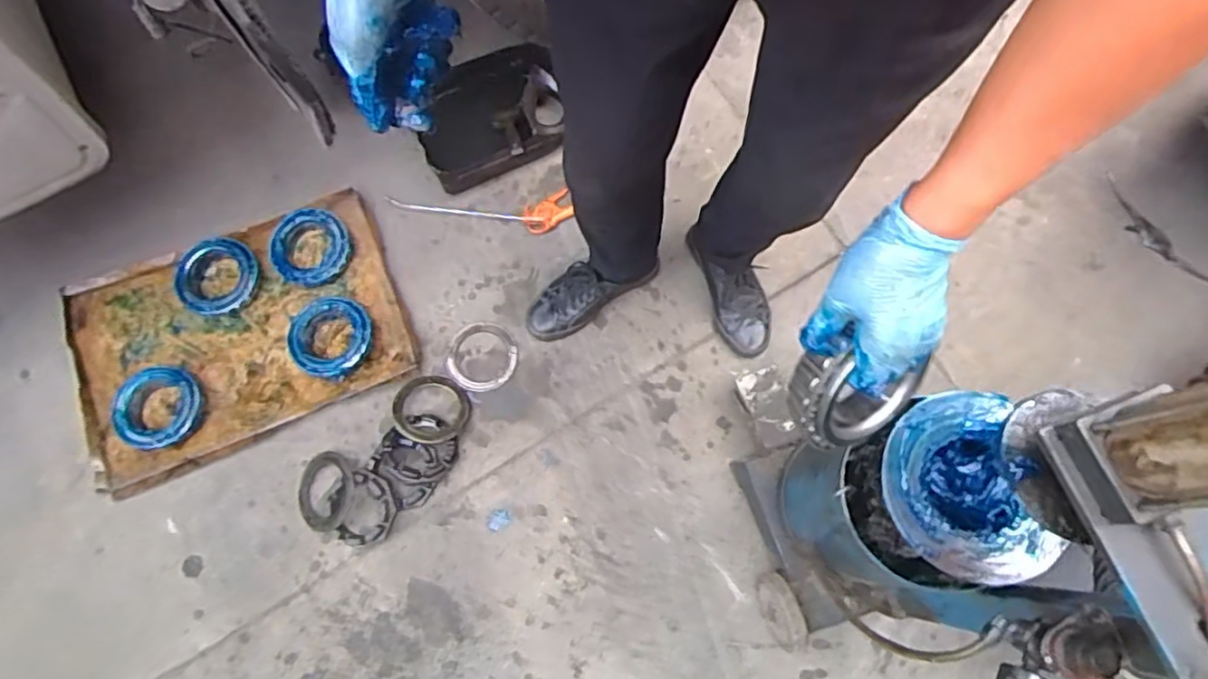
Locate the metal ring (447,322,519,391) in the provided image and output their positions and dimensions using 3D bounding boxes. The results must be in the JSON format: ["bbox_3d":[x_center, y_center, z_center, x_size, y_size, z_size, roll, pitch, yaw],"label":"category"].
[{"bbox_3d":[-0.210,0.029,1.154,0.115,0.013,0.119,0,73,0],"label":"metal ring"}]

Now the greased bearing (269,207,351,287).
[{"bbox_3d":[-0.522,-0.163,1.190,0.128,0.043,0.136,0,73,0],"label":"greased bearing"}]

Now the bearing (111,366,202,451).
[{"bbox_3d":[-0.747,0.115,1.123,0.138,0.041,0.141,14,74,5],"label":"bearing"}]

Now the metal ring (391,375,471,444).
[{"bbox_3d":[-0.291,0.115,1.110,0.130,0.032,0.111,12,74,4],"label":"metal ring"}]

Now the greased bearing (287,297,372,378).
[{"bbox_3d":[-0.468,-0.007,1.136,0.143,0.041,0.134,0,73,0],"label":"greased bearing"}]

